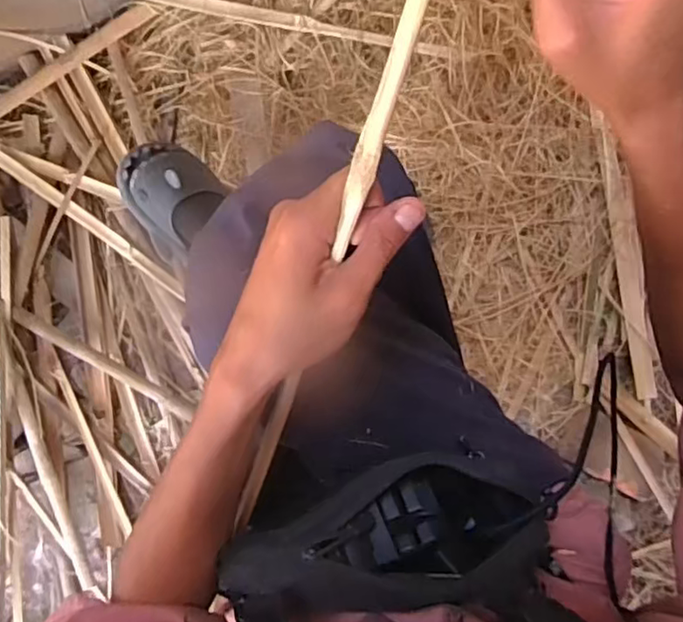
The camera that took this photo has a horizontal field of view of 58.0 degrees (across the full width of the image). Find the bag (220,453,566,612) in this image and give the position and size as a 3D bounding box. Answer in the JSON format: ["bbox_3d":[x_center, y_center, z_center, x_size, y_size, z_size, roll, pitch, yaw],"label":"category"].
[{"bbox_3d":[0.034,0.154,0.440,0.217,0.091,0.100,-2,88,1],"label":"bag"}]

